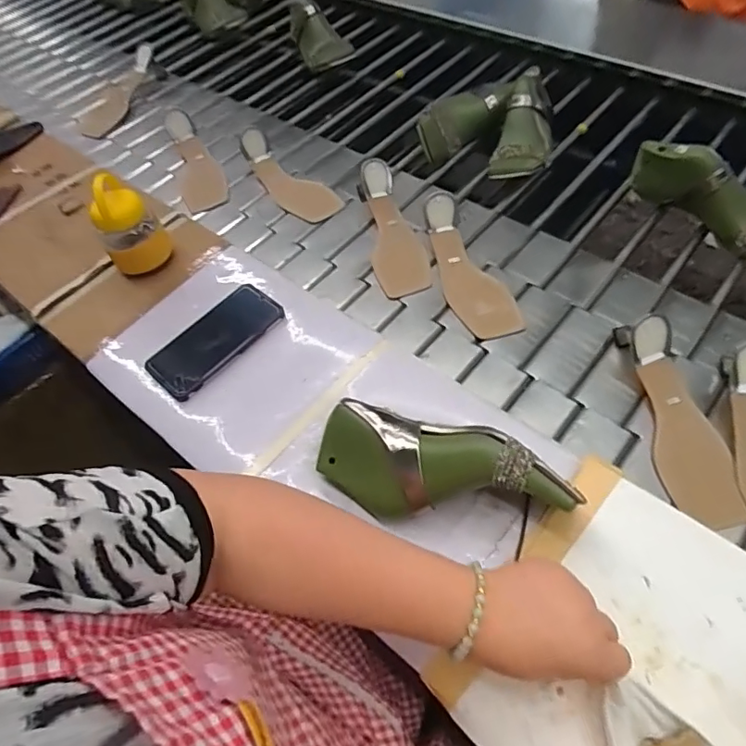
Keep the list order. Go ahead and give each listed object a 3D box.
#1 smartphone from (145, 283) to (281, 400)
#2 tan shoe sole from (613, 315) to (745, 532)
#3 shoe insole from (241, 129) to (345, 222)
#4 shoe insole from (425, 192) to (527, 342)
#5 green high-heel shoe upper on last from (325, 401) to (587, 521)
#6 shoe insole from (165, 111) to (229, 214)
[{"bbox_3d":[-0.189,-0.039,0.630,0.163,0.017,0.082,-43,64,-7],"label":"smartphone"},{"bbox_3d":[0.324,0.048,0.566,0.076,0.054,0.232,-11,71,-3],"label":"tan shoe sole"},{"bbox_3d":[-0.139,-0.315,0.837,0.215,0.044,0.079,39,68,24],"label":"shoe insole"},{"bbox_3d":[0.119,-0.141,0.689,0.077,0.049,0.220,-25,60,-11],"label":"shoe insole"},{"bbox_3d":[0.058,0.084,0.470,0.228,0.064,0.082,1,57,25],"label":"green high-heel shoe upper on last"},{"bbox_3d":[-0.304,-0.361,0.895,0.081,0.054,0.238,-18,59,-7],"label":"shoe insole"}]

